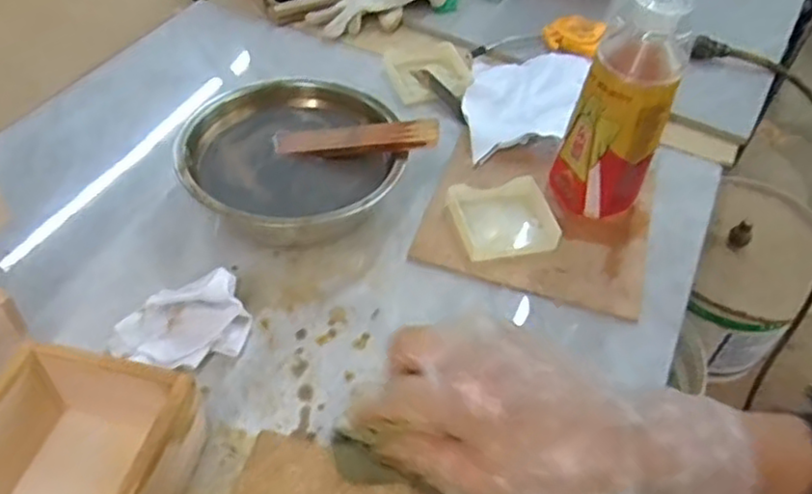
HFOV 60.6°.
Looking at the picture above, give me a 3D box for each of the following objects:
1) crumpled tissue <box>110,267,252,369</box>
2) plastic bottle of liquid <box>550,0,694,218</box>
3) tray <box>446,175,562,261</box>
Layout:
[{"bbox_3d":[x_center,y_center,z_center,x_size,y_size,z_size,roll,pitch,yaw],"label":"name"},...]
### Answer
[{"bbox_3d":[-0.152,0.048,0.465,0.090,0.044,0.063,-20,52,-21],"label":"crumpled tissue"},{"bbox_3d":[0.167,-0.110,0.537,0.068,0.180,0.075,18,49,12],"label":"plastic bottle of liquid"},{"bbox_3d":[0.078,-0.024,0.559,0.079,0.023,0.066,-9,49,-12],"label":"tray"}]

